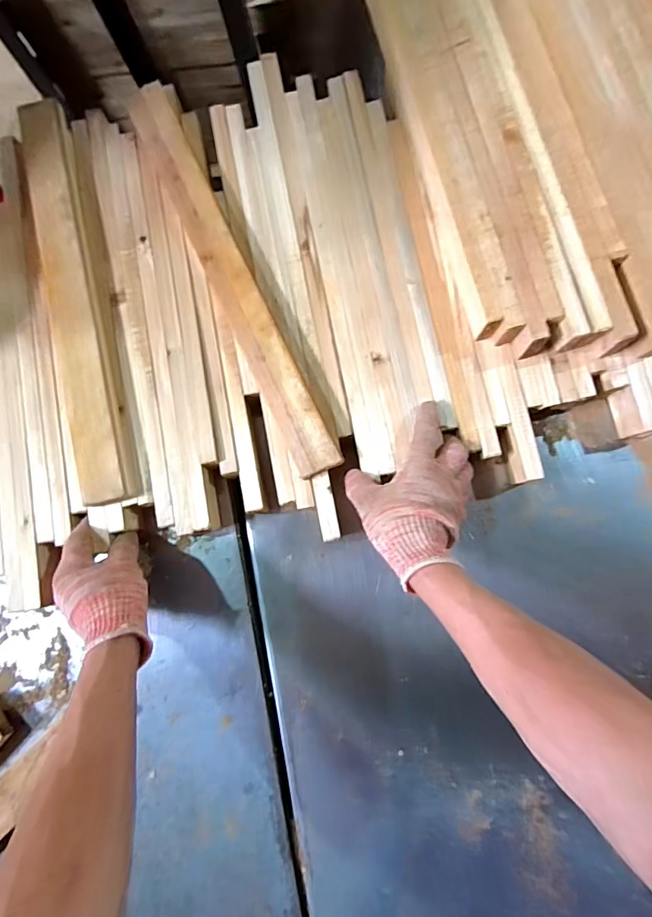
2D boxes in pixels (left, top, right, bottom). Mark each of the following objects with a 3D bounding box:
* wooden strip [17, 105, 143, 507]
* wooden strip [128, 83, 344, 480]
[{"bbox_3d":[-0.290,-0.185,0.521,0.059,0.027,0.480,-15,83,2],"label":"wooden strip"},{"bbox_3d":[-0.113,-0.213,0.519,0.048,0.024,0.505,-26,83,0],"label":"wooden strip"}]

